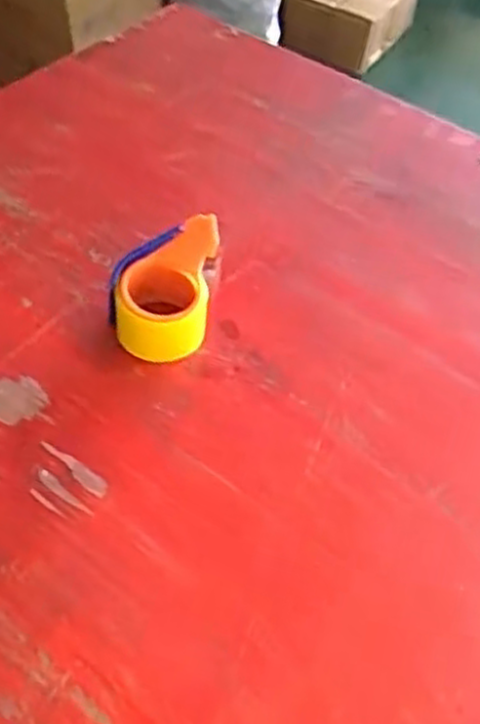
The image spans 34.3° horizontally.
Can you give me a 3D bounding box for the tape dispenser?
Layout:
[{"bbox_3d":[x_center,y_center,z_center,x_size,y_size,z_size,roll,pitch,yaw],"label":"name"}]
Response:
[{"bbox_3d":[-0.079,-0.077,0.807,0.098,0.078,0.145,8,50,0],"label":"tape dispenser"}]

